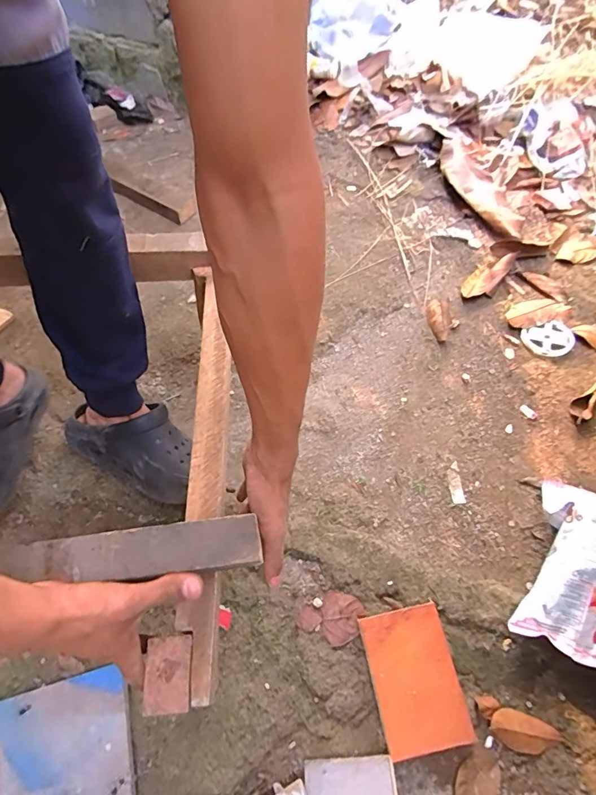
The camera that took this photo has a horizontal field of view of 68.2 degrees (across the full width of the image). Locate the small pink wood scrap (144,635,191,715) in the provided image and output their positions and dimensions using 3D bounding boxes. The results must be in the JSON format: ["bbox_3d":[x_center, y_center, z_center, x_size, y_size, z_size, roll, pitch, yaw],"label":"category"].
[{"bbox_3d":[-0.118,0.248,0.394,0.040,0.005,0.060,-3,59,-3],"label":"small pink wood scrap"}]

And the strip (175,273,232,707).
[{"bbox_3d":[-0.105,0.055,0.513,0.041,0.013,0.493,-2,59,-2],"label":"strip"}]

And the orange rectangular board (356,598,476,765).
[{"bbox_3d":[0.157,0.377,0.595,0.112,0.012,0.162,-11,60,-4],"label":"orange rectangular board"}]

